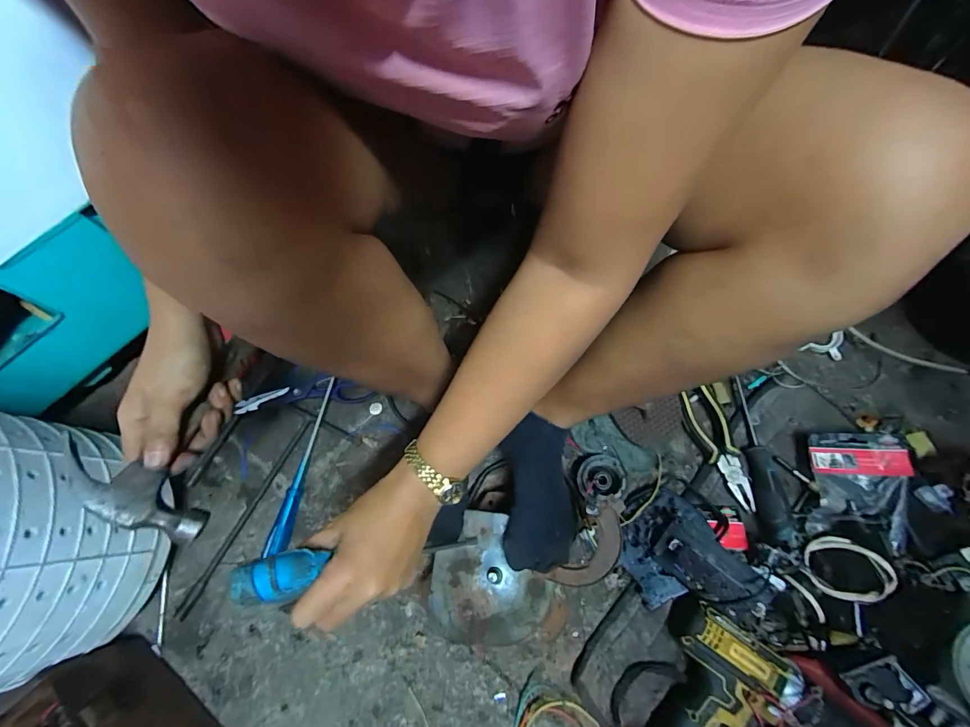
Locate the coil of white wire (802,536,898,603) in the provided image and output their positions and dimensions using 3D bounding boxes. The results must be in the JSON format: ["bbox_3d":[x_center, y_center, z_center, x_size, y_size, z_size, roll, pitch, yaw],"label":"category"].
[{"bbox_3d":[0.395,0.225,0.448,0.077,0.016,0.061,13,77,29],"label":"coil of white wire"}]

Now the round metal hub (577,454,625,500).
[{"bbox_3d":[0.148,0.148,0.534,0.057,0.027,0.054,-1,71,2],"label":"round metal hub"}]

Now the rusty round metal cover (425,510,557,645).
[{"bbox_3d":[0.006,0.230,0.445,0.125,0.009,0.125,-2,64,5],"label":"rusty round metal cover"}]

